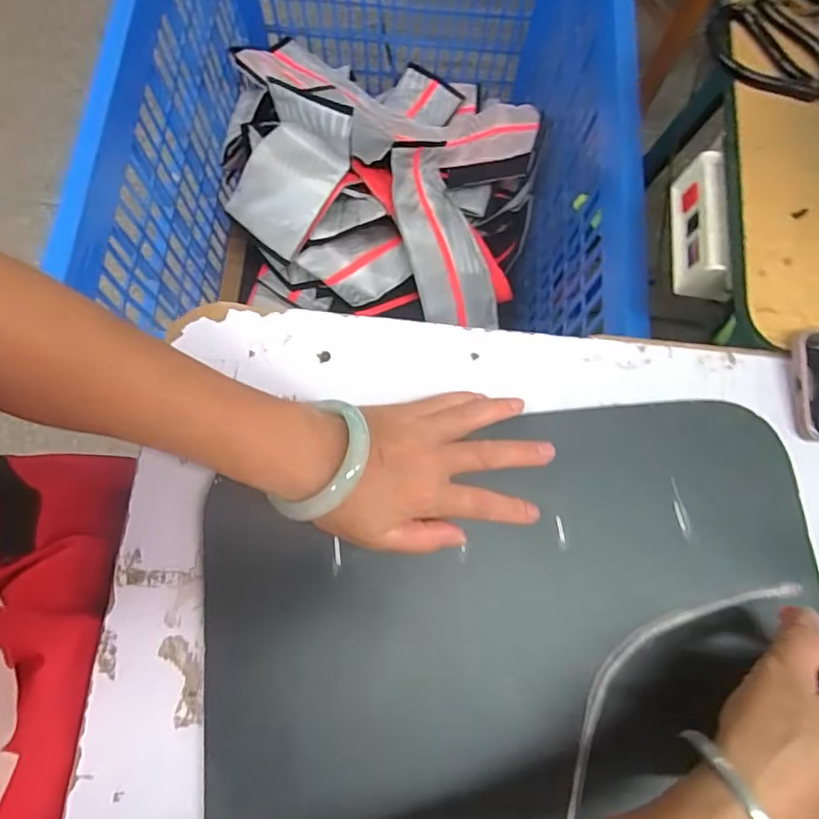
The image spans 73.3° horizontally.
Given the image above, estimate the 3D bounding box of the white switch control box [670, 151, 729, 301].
[{"bbox_3d":[0.248,-0.147,0.463,0.032,0.054,0.128,5,75,-1],"label":"white switch control box"}]

